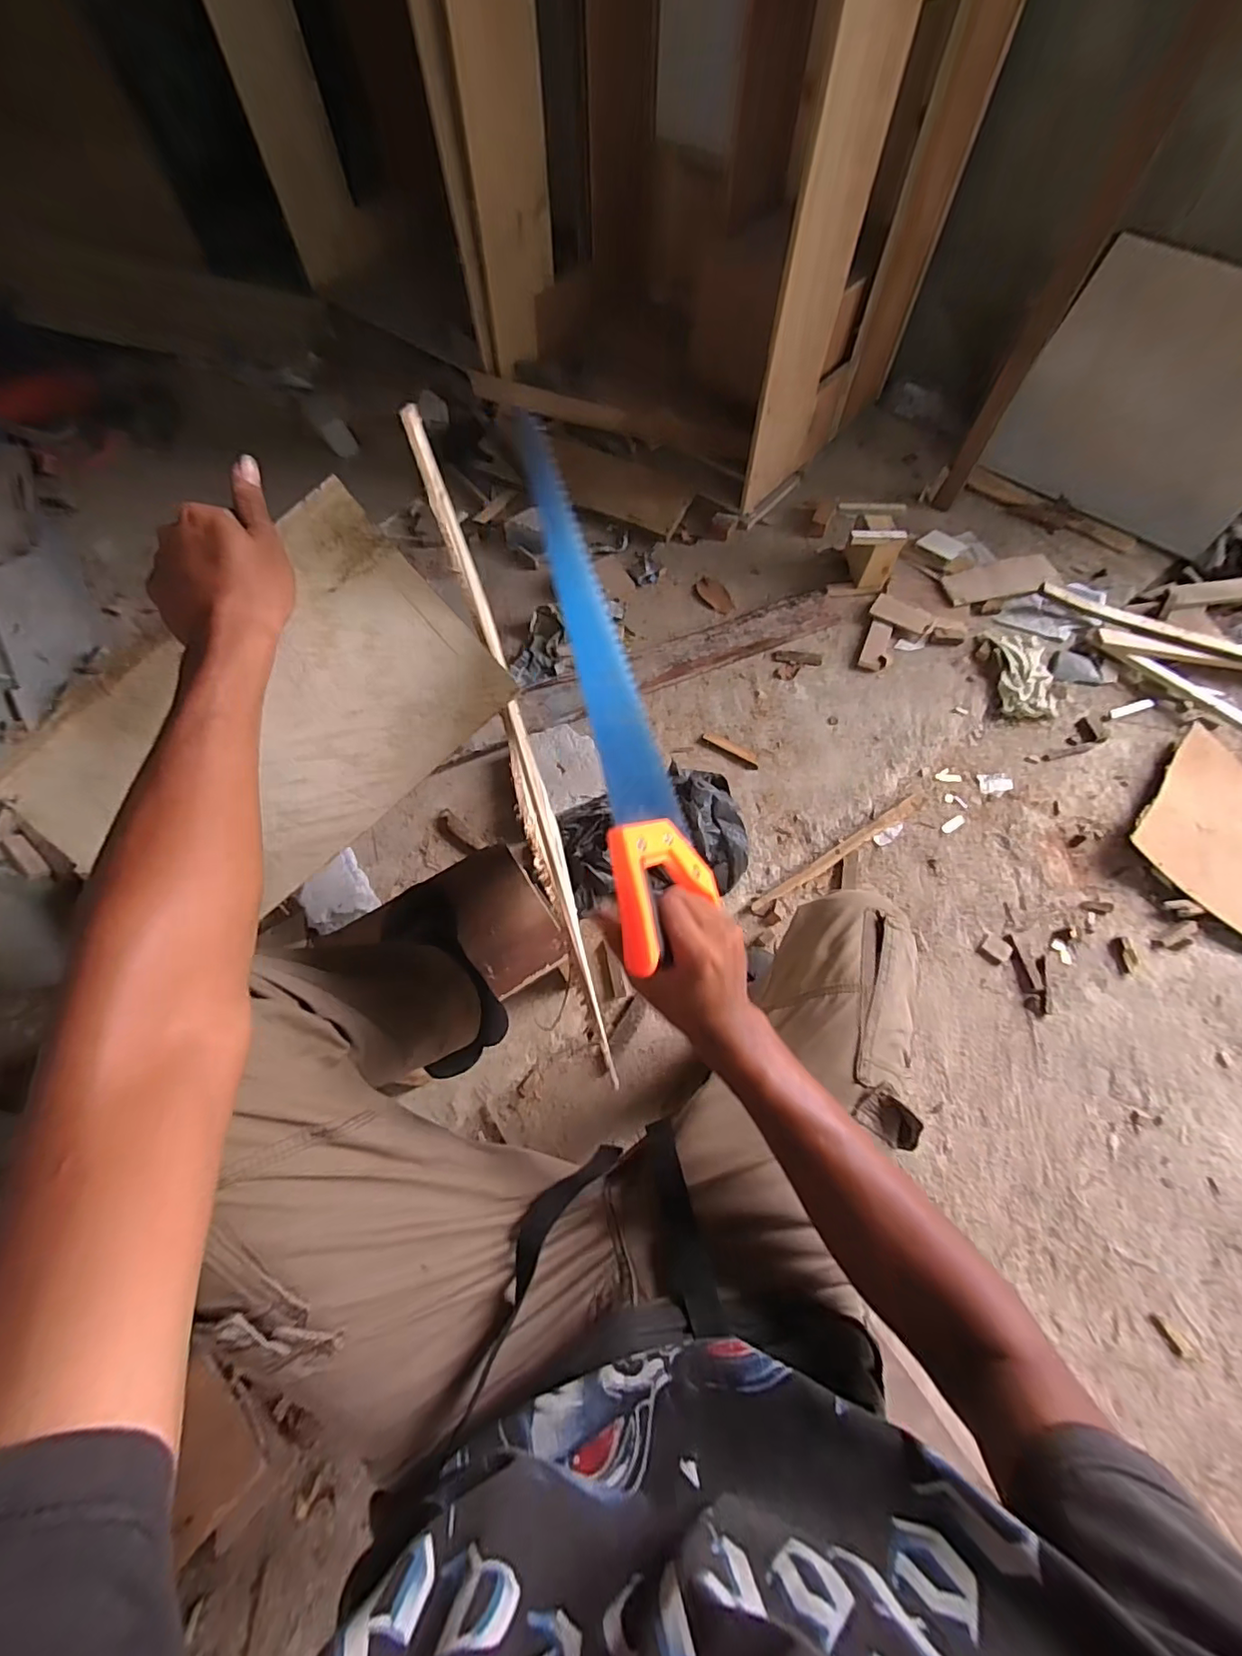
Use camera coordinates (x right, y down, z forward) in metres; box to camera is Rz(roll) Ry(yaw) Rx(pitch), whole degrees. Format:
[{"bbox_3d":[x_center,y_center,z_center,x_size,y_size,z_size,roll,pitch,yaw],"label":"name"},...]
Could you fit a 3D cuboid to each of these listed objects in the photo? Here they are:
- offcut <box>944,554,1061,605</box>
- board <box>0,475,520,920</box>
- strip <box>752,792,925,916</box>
[{"bbox_3d":[0.932,-0.608,1.373,0.265,0.024,0.093,-10,87,3],"label":"offcut"},{"bbox_3d":[-0.264,-0.068,0.421,0.330,0.012,0.190,-39,105,1],"label":"board"},{"bbox_3d":[0.452,0.046,1.148,0.447,0.008,0.027,-31,67,-13],"label":"strip"}]

